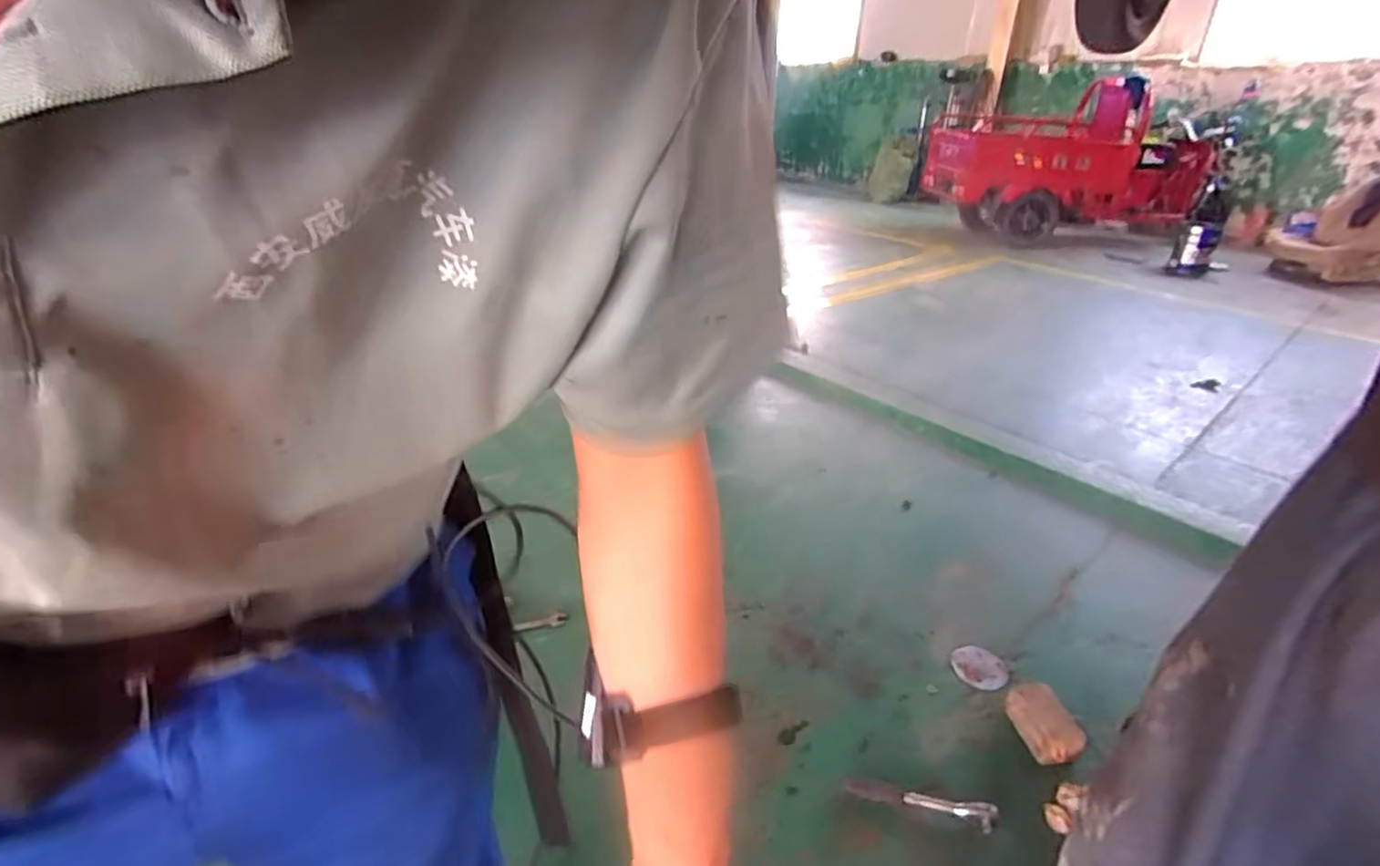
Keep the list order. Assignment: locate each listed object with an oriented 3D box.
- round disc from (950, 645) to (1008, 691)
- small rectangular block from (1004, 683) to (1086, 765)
[{"bbox_3d":[0.631,0.508,1.438,0.115,0.027,0.097,20,33,29],"label":"round disc"},{"bbox_3d":[0.684,0.567,1.284,0.098,0.075,0.147,-4,29,-11],"label":"small rectangular block"}]

